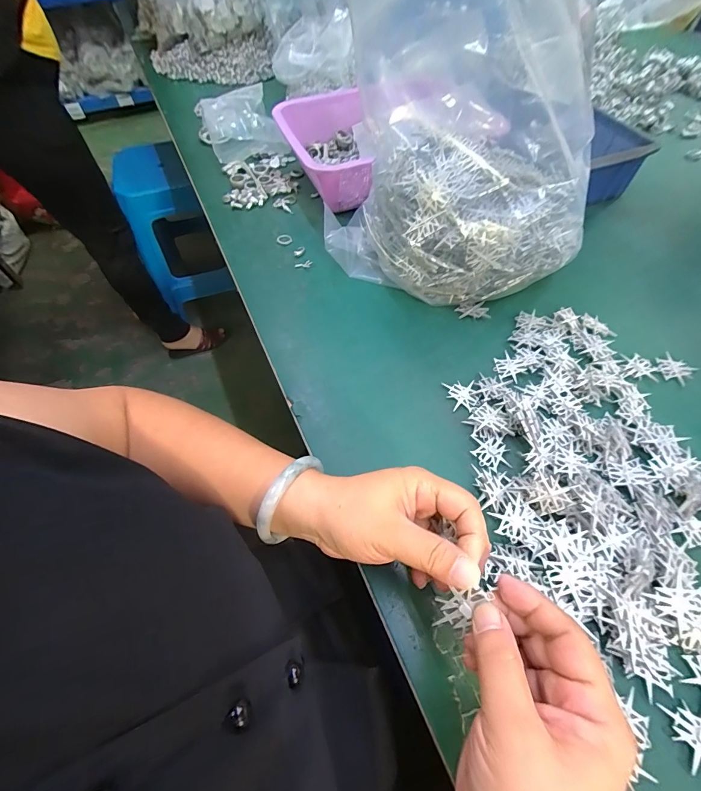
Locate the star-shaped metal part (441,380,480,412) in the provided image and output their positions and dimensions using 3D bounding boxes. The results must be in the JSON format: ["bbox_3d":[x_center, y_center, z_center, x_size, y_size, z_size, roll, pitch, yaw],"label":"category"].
[{"bbox_3d":[0.112,0.001,0.372,0.030,0.005,0.033,-8,58,-3],"label":"star-shaped metal part"}]

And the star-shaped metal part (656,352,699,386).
[{"bbox_3d":[0.336,-0.028,0.382,0.031,0.004,0.032,-38,64,-20],"label":"star-shaped metal part"}]

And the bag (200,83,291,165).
[{"bbox_3d":[-0.190,-0.474,0.645,0.118,0.066,0.167,-18,59,-9],"label":"bag"}]

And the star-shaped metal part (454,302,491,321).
[{"bbox_3d":[0.144,-0.100,0.435,0.037,0.008,0.024,0,58,2],"label":"star-shaped metal part"}]

